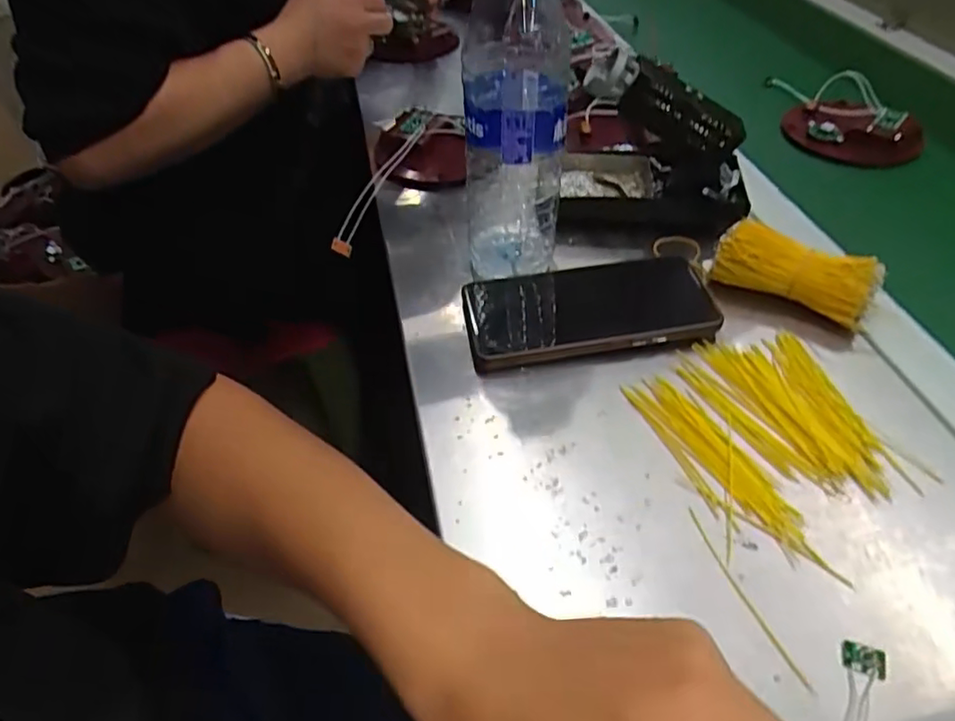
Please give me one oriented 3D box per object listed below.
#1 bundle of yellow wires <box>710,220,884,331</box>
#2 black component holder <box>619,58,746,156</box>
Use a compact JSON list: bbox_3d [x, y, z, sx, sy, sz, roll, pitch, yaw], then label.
[{"bbox_3d":[0.208,-0.055,0.413,0.097,0.044,0.032,24,51,24],"label":"bundle of yellow wires"},{"bbox_3d":[0.142,-0.175,0.446,0.092,0.043,0.030,21,41,-23],"label":"black component holder"}]

